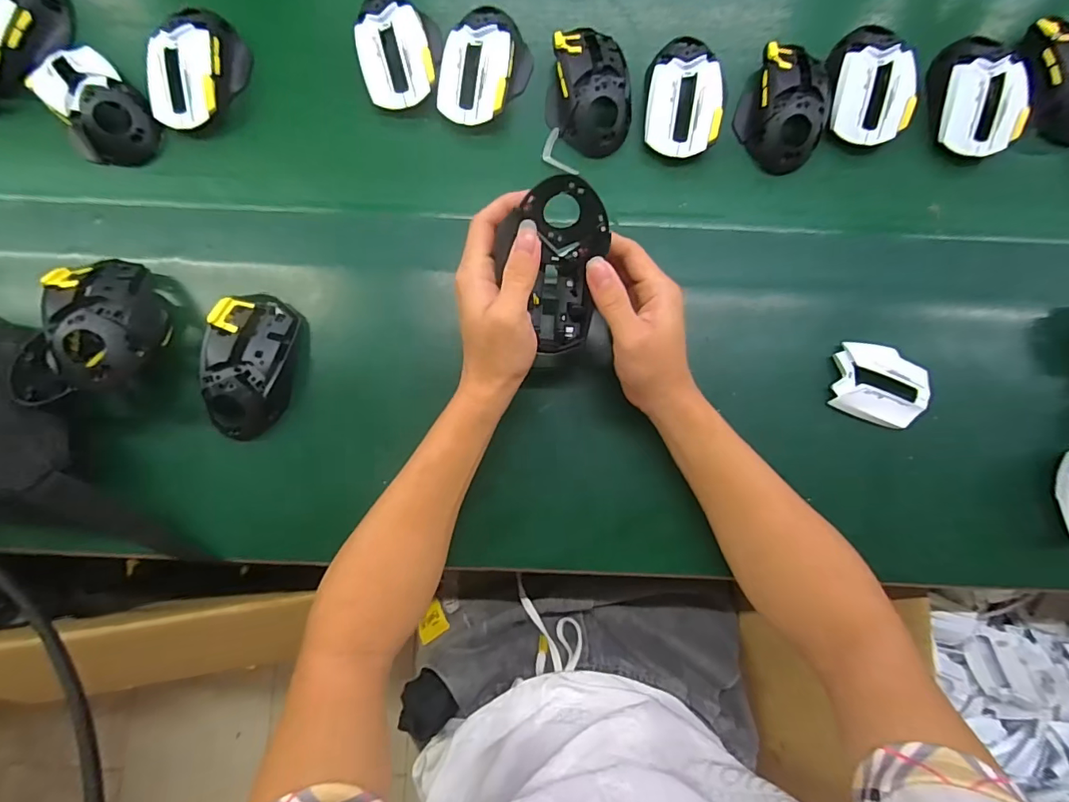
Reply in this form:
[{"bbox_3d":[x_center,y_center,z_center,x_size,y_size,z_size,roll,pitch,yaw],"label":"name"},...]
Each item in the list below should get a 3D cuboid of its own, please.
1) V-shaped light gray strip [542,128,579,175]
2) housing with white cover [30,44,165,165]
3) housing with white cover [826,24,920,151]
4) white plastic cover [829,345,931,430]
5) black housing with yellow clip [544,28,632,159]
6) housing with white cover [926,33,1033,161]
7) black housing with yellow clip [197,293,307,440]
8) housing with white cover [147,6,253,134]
[{"bbox_3d":[0.020,-0.223,0.444,0.023,0.008,0.046,-23,85,-3],"label":"V-shaped light gray strip"},{"bbox_3d":[-0.385,-0.256,0.427,0.099,0.034,0.071,44,85,3],"label":"housing with white cover"},{"bbox_3d":[0.298,-0.285,0.440,0.066,0.039,0.107,-2,83,0],"label":"housing with white cover"},{"bbox_3d":[0.294,-0.013,0.414,0.077,0.015,0.064,11,84,1],"label":"white plastic cover"},{"bbox_3d":[0.049,-0.279,0.439,0.073,0.032,0.113,-4,84,-2],"label":"black housing with yellow clip"},{"bbox_3d":[0.402,-0.279,0.443,0.071,0.037,0.116,1,83,0],"label":"housing with white cover"},{"bbox_3d":[-0.238,-0.030,0.405,0.067,0.036,0.122,15,84,0],"label":"black housing with yellow clip"},{"bbox_3d":[-0.298,-0.297,0.434,0.065,0.035,0.113,15,84,0],"label":"housing with white cover"}]

